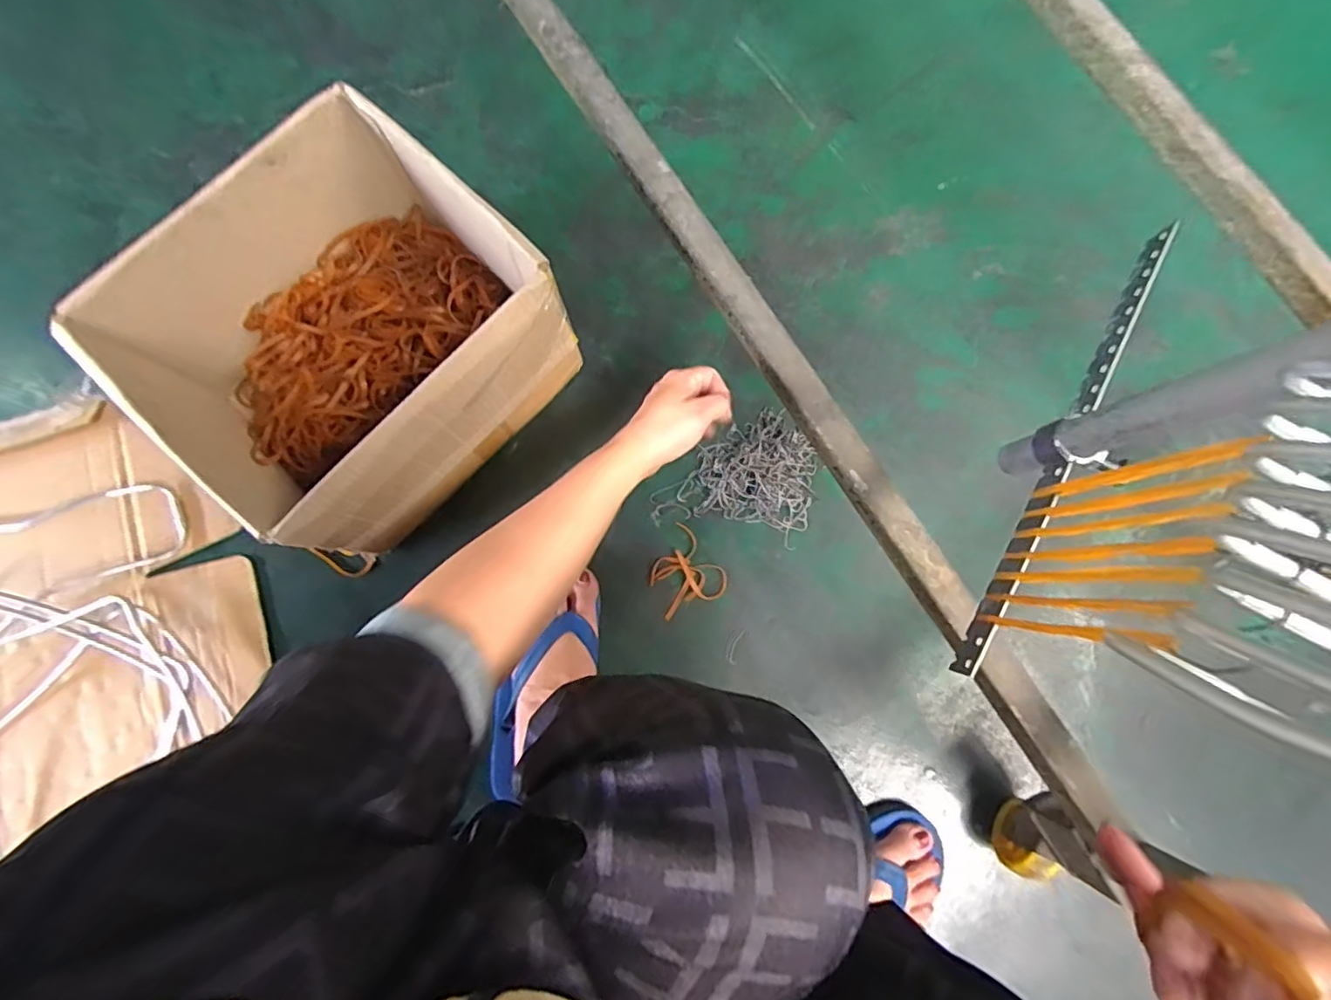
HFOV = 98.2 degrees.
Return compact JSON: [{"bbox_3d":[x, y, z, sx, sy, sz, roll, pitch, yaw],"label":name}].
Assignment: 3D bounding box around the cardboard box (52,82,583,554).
[{"bbox_3d":[-0.303,-0.134,0.553,0.285,0.198,0.339,43,83,5],"label":"cardboard box"}]

